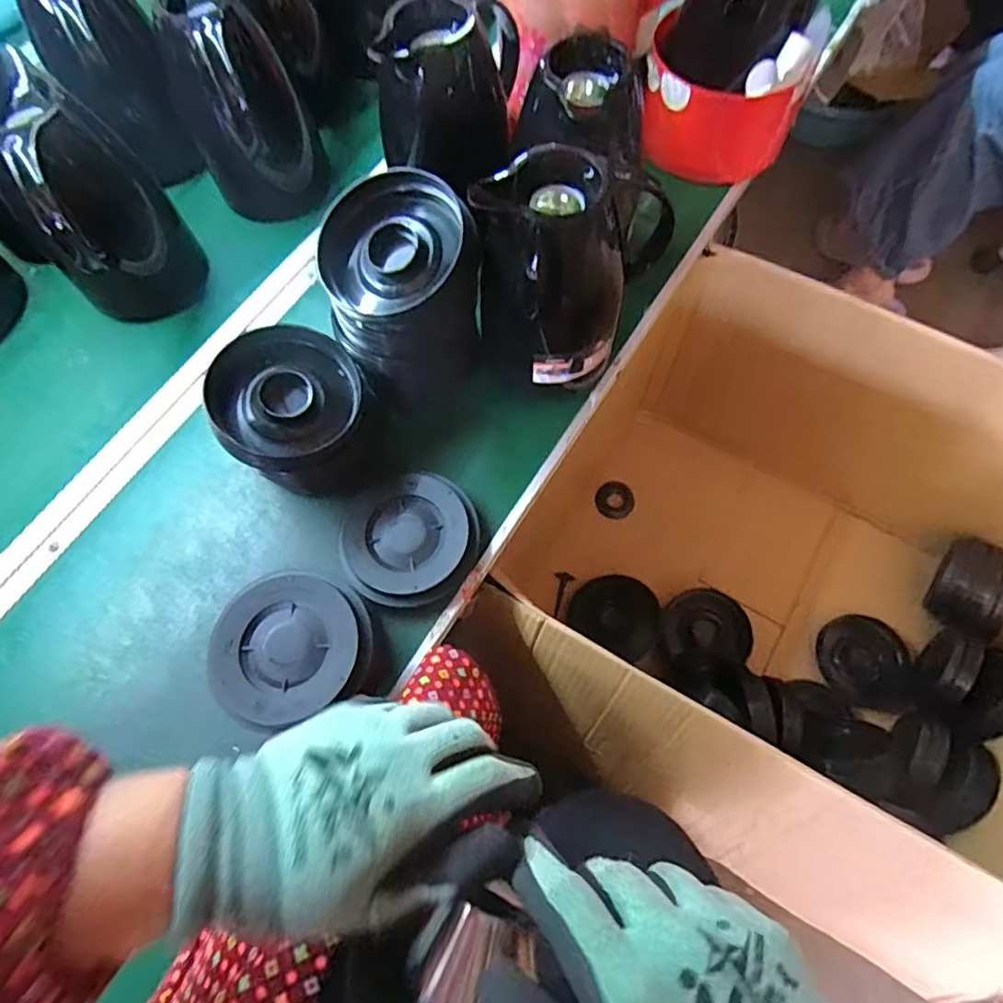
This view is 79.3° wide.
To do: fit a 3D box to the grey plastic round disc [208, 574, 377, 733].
[{"bbox_3d":[-0.159,0.106,0.456,0.116,0.012,0.106,-23,68,-7],"label":"grey plastic round disc"}]

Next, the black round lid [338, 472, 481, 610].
[{"bbox_3d":[-0.080,0.032,0.526,0.114,0.021,0.115,-1,67,2],"label":"black round lid"}]

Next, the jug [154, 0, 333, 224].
[{"bbox_3d":[-0.262,-0.400,0.628,0.127,0.194,0.161,-22,68,-7],"label":"jug"}]

